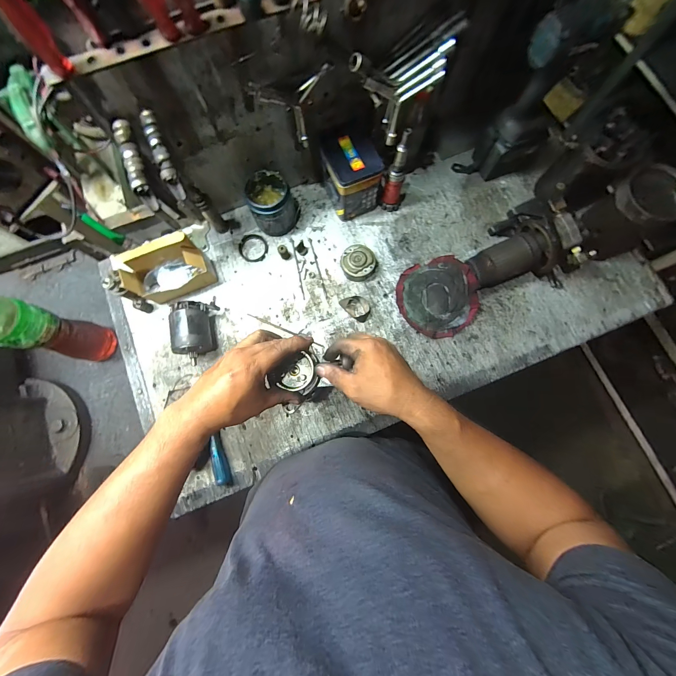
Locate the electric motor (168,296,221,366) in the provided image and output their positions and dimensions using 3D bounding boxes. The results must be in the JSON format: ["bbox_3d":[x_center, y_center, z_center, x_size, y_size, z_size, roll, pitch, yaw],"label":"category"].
[{"bbox_3d":[-0.292,-0.011,0.589,0.077,0.072,0.124,-2,79,-1],"label":"electric motor"}]

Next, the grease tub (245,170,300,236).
[{"bbox_3d":[-0.136,-0.284,0.613,0.094,0.095,0.085,-24,82,-3],"label":"grease tub"}]

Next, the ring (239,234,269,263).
[{"bbox_3d":[-0.192,-0.205,0.661,0.066,0.005,0.064,0,82,0],"label":"ring"}]

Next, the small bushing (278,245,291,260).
[{"bbox_3d":[-0.117,-0.187,0.631,0.020,0.039,0.022,0,82,0],"label":"small bushing"}]

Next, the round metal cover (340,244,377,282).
[{"bbox_3d":[0.044,-0.164,0.634,0.074,0.034,0.072,0,82,0],"label":"round metal cover"}]

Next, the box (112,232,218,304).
[{"bbox_3d":[-0.343,-0.133,0.591,0.148,0.112,0.085,-27,81,-4],"label":"box"}]

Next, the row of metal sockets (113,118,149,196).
[{"bbox_3d":[-0.293,-0.258,0.412,0.021,0.016,0.116,-21,79,-4],"label":"row of metal sockets"}]

